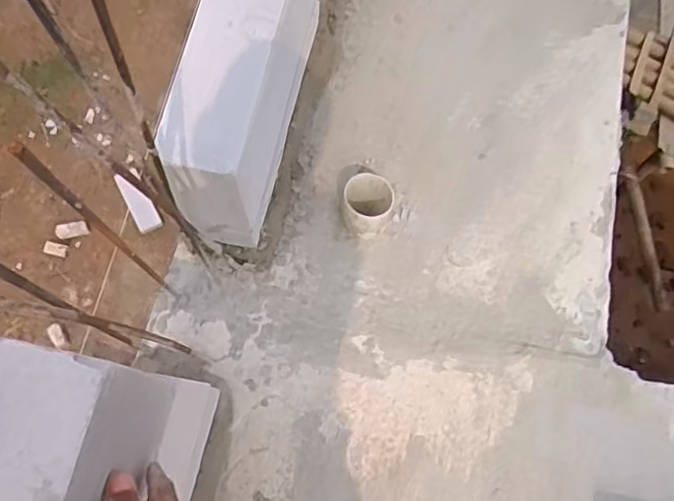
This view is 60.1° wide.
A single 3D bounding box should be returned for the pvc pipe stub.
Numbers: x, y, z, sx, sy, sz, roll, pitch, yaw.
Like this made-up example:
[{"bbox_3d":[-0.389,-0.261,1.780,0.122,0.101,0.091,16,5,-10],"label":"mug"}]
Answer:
[{"bbox_3d":[0.043,-0.068,0.930,0.082,0.075,0.091,17,73,2],"label":"pvc pipe stub"}]

